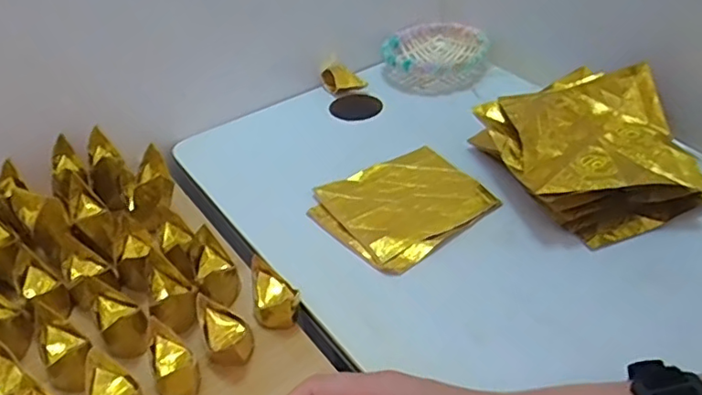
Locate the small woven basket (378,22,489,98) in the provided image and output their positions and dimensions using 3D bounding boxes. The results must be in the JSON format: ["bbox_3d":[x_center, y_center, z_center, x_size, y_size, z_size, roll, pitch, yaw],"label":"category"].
[{"bbox_3d":[0.101,-0.169,0.700,0.118,0.036,0.136,9,41,17],"label":"small woven basket"}]

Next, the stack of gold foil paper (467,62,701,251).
[{"bbox_3d":[0.206,-0.046,0.510,0.158,0.062,0.169,-16,40,-13],"label":"stack of gold foil paper"}]

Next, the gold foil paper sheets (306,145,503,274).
[{"bbox_3d":[0.046,0.003,0.515,0.138,0.009,0.120,-28,44,-25],"label":"gold foil paper sheets"}]

